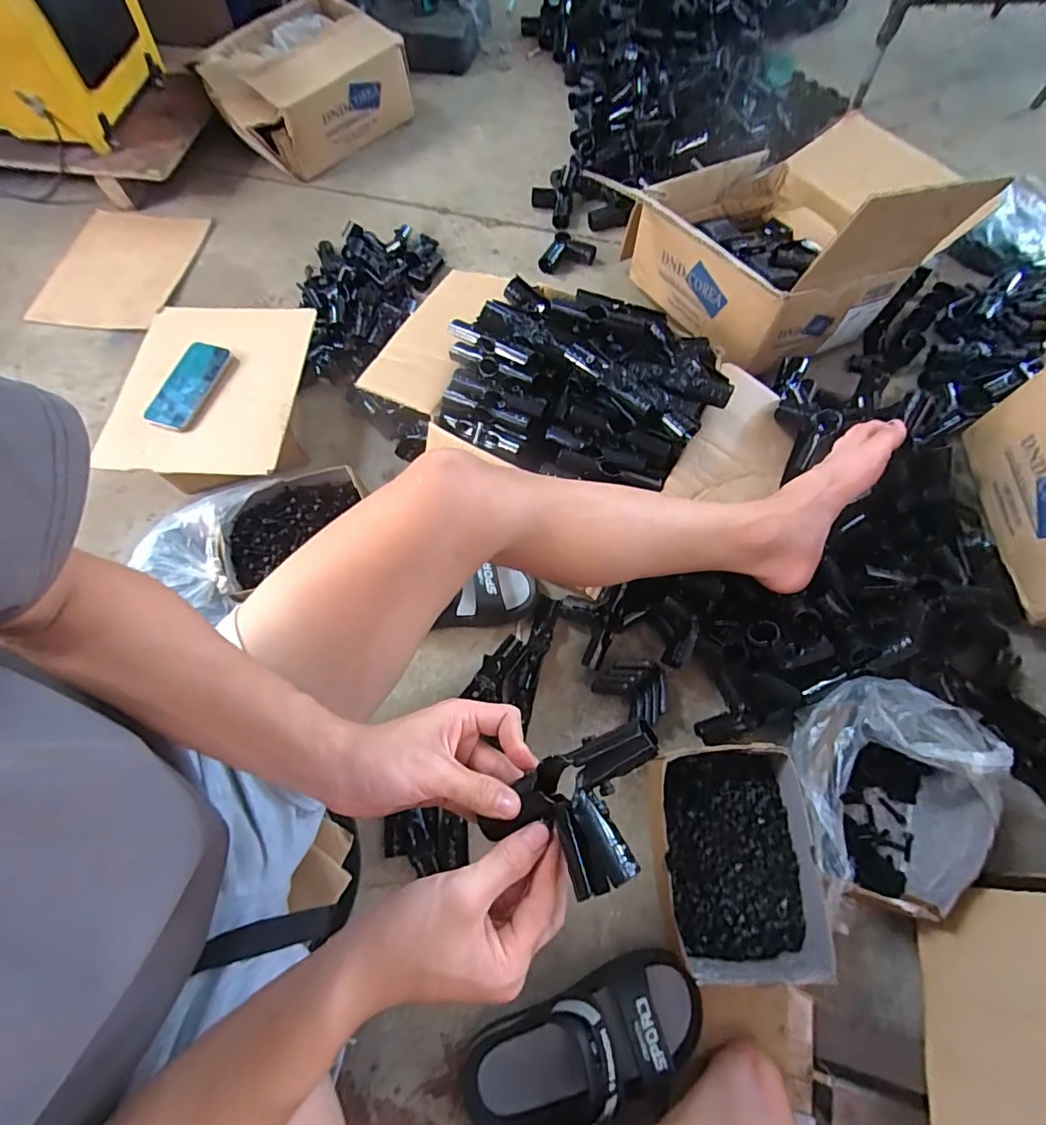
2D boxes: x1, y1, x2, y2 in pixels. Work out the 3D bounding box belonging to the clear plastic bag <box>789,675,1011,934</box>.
[{"bbox_3d":[0.385,0.259,0.561,0.189,0.140,0.225,25,71,12],"label":"clear plastic bag"}]

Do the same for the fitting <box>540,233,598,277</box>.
[{"bbox_3d":[0.087,-0.577,0.960,0.088,0.026,0.085,21,71,10],"label":"fitting"}]

